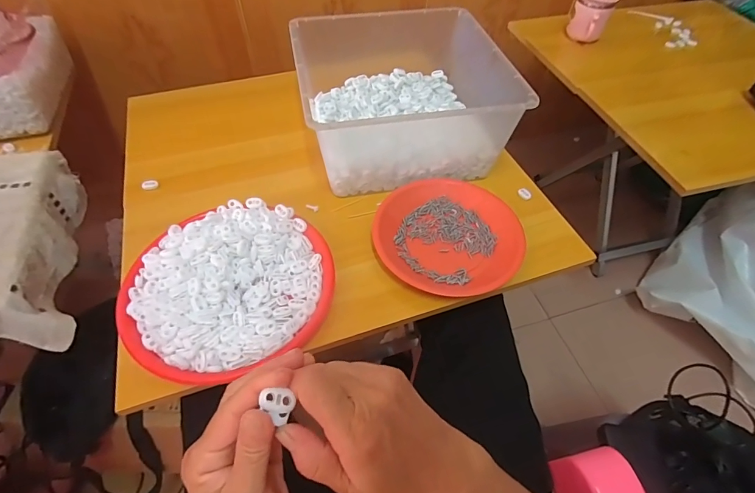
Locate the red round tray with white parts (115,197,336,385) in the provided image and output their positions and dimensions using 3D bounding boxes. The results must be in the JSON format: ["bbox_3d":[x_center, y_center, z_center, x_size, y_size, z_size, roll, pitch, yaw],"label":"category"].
[{"bbox_3d":[-0.175,0.043,0.473,0.235,0.041,0.218,0,54,0],"label":"red round tray with white parts"}]

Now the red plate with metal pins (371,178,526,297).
[{"bbox_3d":[0.096,-0.018,0.536,0.192,0.030,0.179,0,54,0],"label":"red plate with metal pins"}]

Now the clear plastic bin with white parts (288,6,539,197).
[{"bbox_3d":[0.031,-0.232,0.614,0.287,0.136,0.293,-11,54,-9],"label":"clear plastic bin with white parts"}]

